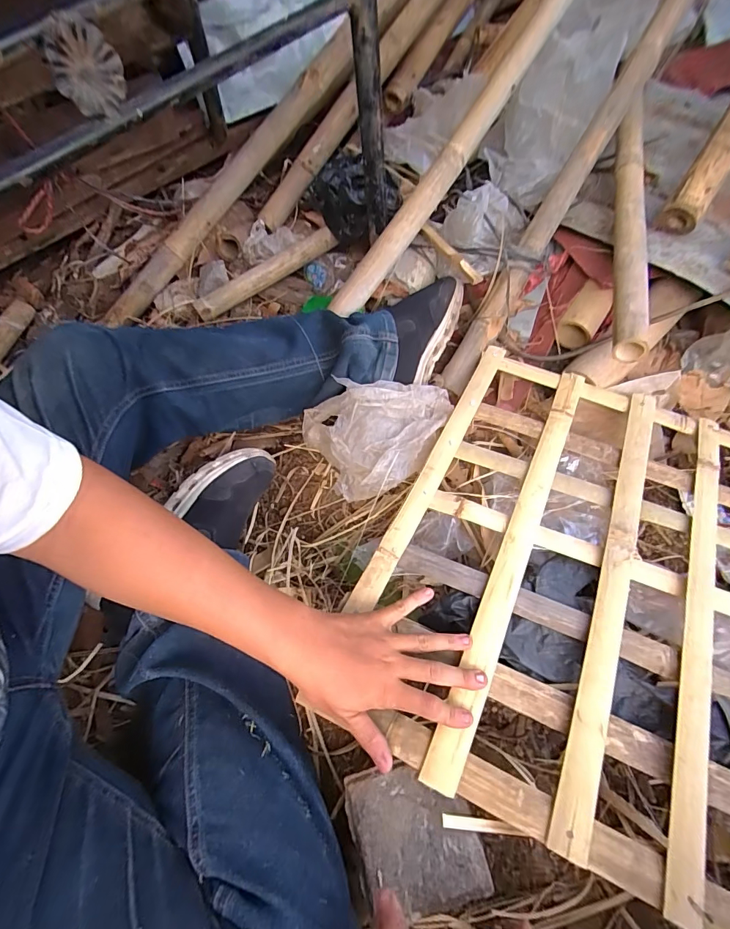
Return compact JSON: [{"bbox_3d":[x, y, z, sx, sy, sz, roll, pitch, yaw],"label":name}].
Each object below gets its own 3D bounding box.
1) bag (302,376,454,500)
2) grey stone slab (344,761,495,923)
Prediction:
[{"bbox_3d":[0.020,-0.045,0.530,0.194,0.043,0.144,-8,57,0],"label":"bag"},{"bbox_3d":[0.038,0.293,0.331,0.096,0.015,0.092,-14,58,-4],"label":"grey stone slab"}]

